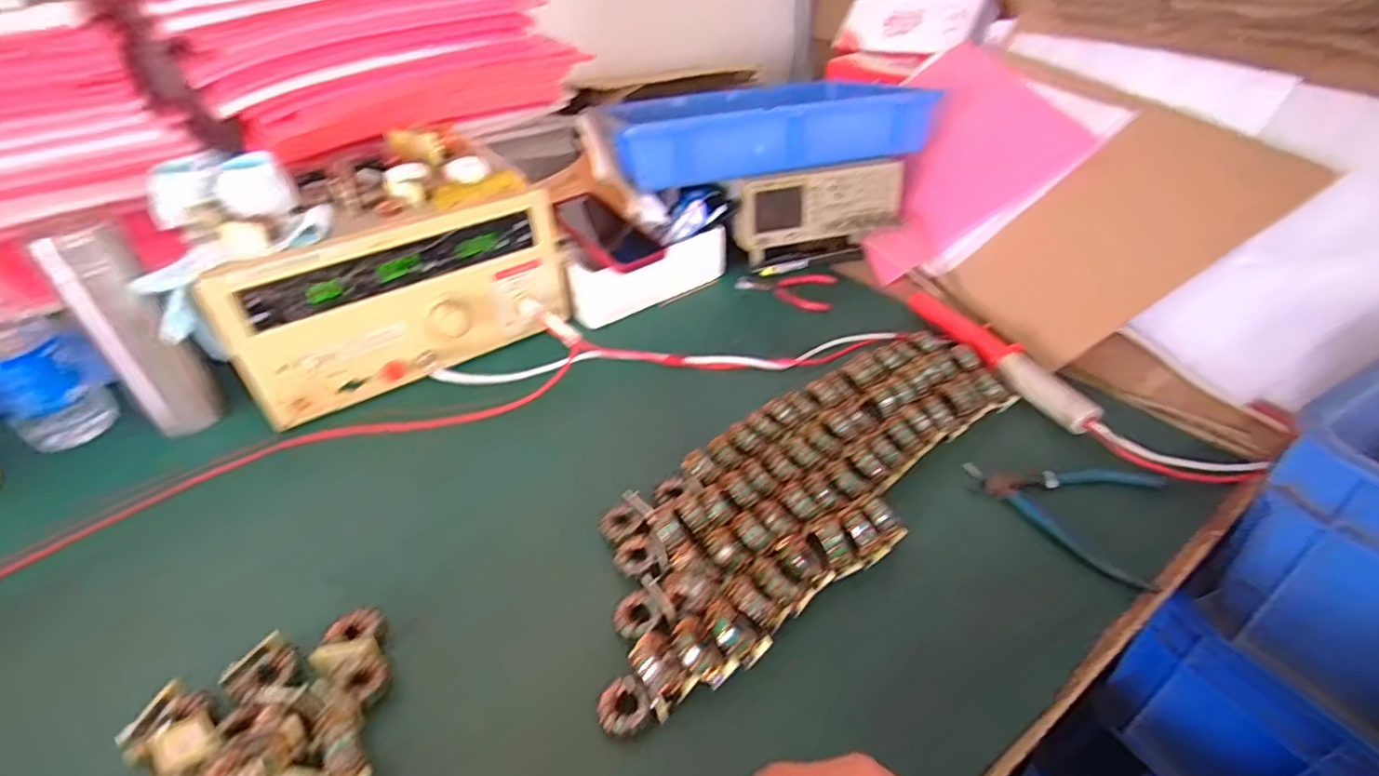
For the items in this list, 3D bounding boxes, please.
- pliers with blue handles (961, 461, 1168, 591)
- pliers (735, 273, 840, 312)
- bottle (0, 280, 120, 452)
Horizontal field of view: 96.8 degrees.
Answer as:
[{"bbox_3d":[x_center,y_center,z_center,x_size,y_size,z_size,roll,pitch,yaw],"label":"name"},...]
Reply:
[{"bbox_3d":[0.309,0.089,0.510,0.145,0.008,0.129,20,43,25],"label":"pliers with blue handles"},{"bbox_3d":[0.125,-0.133,0.804,0.126,0.018,0.077,10,39,15],"label":"pliers"},{"bbox_3d":[-0.605,-0.040,0.541,0.057,0.234,0.066,23,44,28],"label":"bottle"}]

